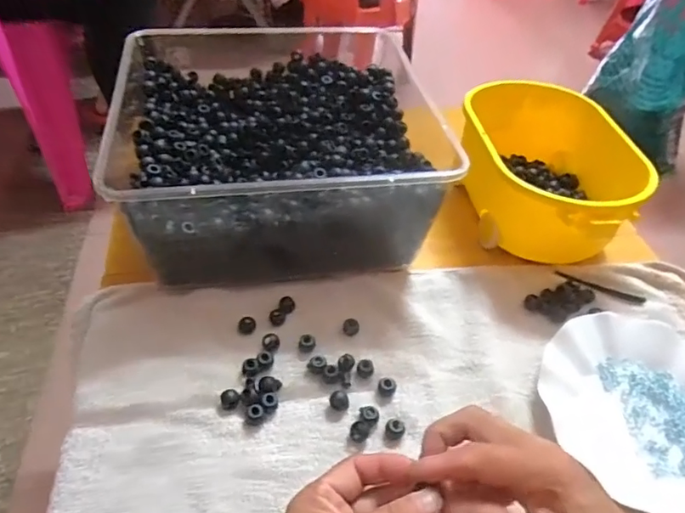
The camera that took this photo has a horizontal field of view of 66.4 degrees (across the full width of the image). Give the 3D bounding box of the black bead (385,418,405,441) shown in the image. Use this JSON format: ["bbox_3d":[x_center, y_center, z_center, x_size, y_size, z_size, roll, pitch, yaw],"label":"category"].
[{"bbox_3d":[0.042,0.137,0.417,0.015,0.012,0.013,15,46,8],"label":"black bead"}]

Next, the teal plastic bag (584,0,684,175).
[{"bbox_3d":[0.900,-0.573,1.426,0.304,0.579,0.298,26,49,18],"label":"teal plastic bag"}]

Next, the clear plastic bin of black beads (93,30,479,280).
[{"bbox_3d":[-0.075,-0.106,0.552,0.281,0.140,0.282,-6,47,-12],"label":"clear plastic bin of black beads"}]

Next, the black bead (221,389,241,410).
[{"bbox_3d":[-0.091,0.117,0.426,0.015,0.011,0.013,-7,47,-13],"label":"black bead"}]

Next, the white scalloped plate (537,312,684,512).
[{"bbox_3d":[0.258,0.130,0.432,0.179,0.024,0.181,3,45,-3],"label":"white scalloped plate"}]

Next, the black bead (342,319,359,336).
[{"bbox_3d":[0.008,0.066,0.487,0.015,0.010,0.015,3,45,-3],"label":"black bead"}]

